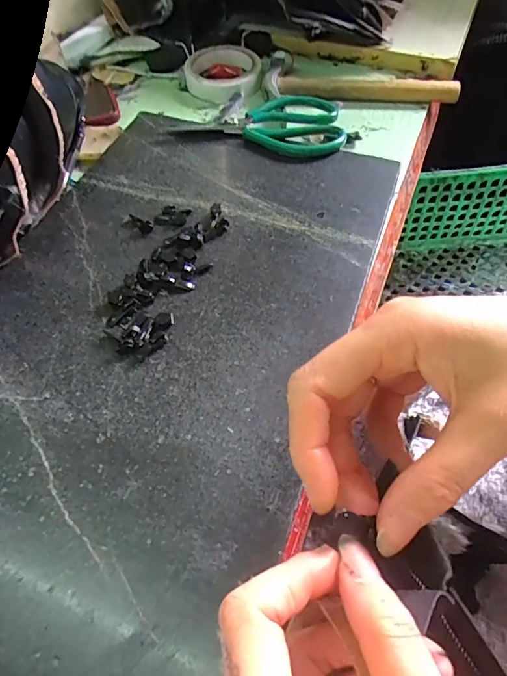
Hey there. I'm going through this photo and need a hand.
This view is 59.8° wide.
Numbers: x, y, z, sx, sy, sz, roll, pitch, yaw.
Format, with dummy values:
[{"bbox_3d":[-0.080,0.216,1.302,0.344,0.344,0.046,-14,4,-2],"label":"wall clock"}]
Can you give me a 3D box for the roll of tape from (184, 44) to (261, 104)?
[{"bbox_3d":[-0.039,-0.340,0.563,0.094,0.032,0.090,-1,56,2],"label":"roll of tape"}]

